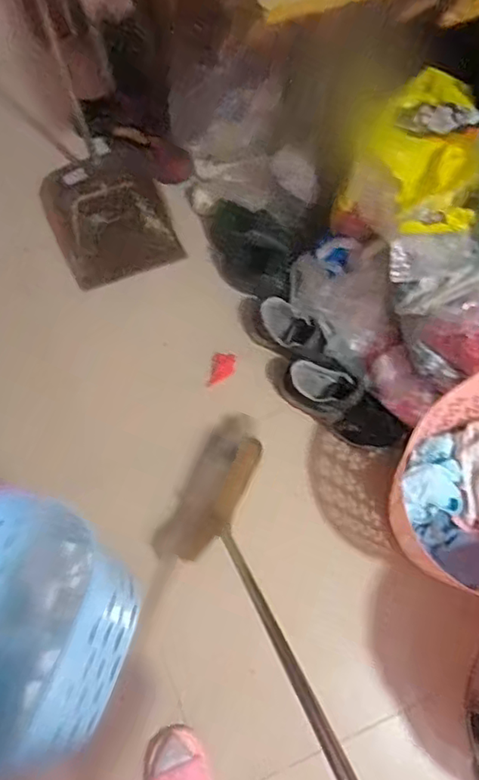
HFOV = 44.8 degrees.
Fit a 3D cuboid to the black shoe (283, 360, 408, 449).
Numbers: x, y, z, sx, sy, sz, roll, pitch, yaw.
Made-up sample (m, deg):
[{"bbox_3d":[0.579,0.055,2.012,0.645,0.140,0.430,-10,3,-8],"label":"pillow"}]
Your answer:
[{"bbox_3d":[0.207,0.026,1.189,0.266,0.087,0.097,40,76,13],"label":"black shoe"}]

